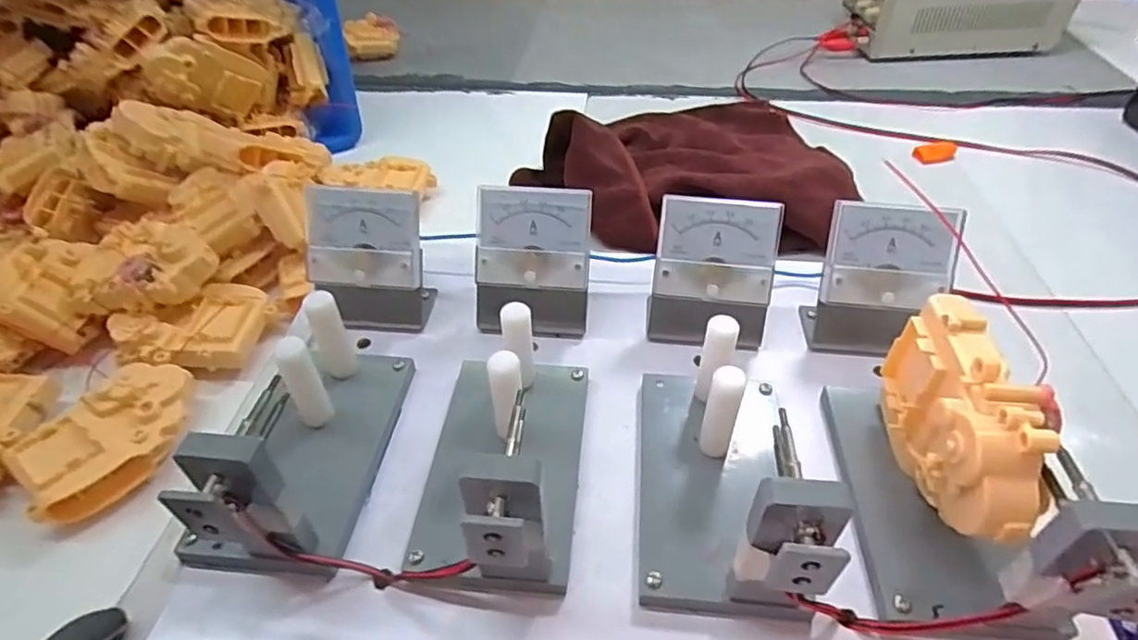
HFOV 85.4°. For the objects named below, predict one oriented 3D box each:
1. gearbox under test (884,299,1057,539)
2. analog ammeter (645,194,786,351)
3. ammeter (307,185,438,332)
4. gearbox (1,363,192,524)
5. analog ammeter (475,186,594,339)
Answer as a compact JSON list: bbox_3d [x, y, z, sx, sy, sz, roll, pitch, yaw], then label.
[{"bbox_3d":[0.161,0.043,0.253,0.035,0.065,0.096,8,44,10],"label":"gearbox under test"},{"bbox_3d":[0.079,-0.023,0.345,0.067,0.077,0.042,5,44,5],"label":"analog ammeter"},{"bbox_3d":[-0.114,-0.031,0.352,0.063,0.074,0.042,1,44,1],"label":"ammeter"},{"bbox_3d":[-0.266,0.067,0.358,0.058,0.033,0.092,33,53,31],"label":"gearbox"},{"bbox_3d":[-0.021,-0.031,0.353,0.066,0.075,0.044,1,44,1],"label":"analog ammeter"}]

